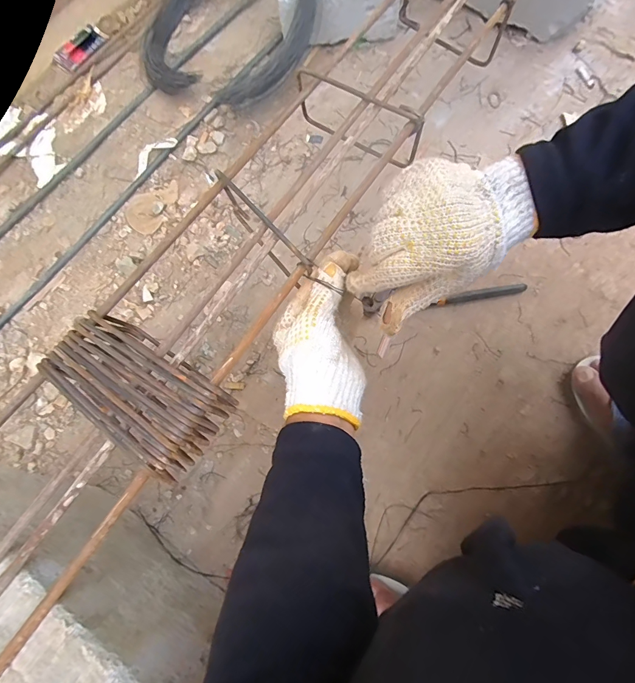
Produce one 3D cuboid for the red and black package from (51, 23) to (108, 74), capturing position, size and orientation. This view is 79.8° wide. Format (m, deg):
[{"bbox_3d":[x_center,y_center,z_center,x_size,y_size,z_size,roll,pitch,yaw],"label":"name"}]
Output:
[{"bbox_3d":[-0.442,-0.549,0.707,0.045,0.023,0.109,33,77,11],"label":"red and black package"}]

